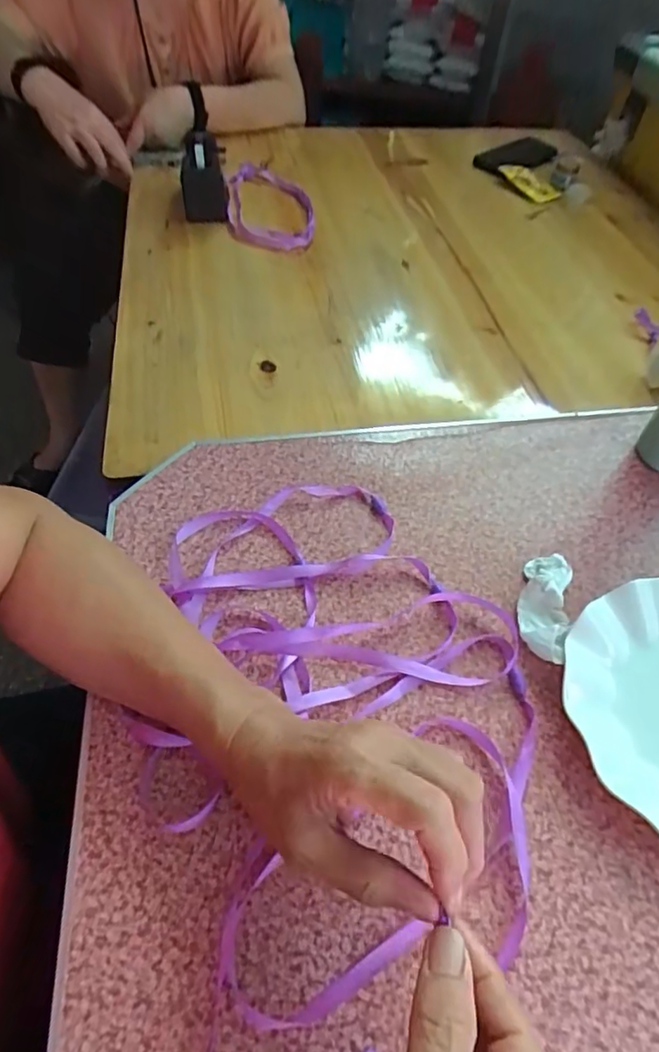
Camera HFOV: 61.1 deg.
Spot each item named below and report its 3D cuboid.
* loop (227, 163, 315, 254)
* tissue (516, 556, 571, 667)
[{"bbox_3d":[-0.100,-0.520,0.911,0.132,0.029,0.310,-11,53,0],"label":"loop"},{"bbox_3d":[0.163,0.056,0.419,0.036,0.024,0.091,18,54,11],"label":"tissue"}]

